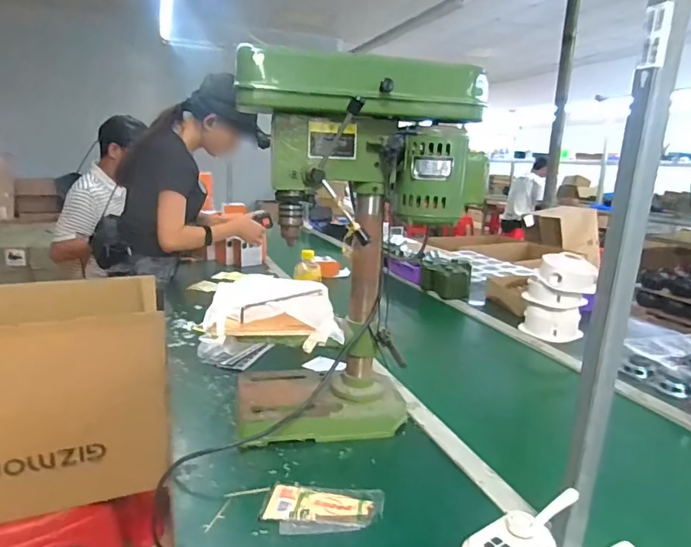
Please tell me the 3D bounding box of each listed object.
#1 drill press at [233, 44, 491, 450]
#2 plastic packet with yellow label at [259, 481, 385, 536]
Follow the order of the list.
[{"bbox_3d":[0.014,-0.030,0.801,0.390,0.561,0.201,-5,15,-27],"label":"drill press"},{"bbox_3d":[-0.027,0.290,0.600,0.144,0.007,0.084,3,13,4],"label":"plastic packet with yellow label"}]

